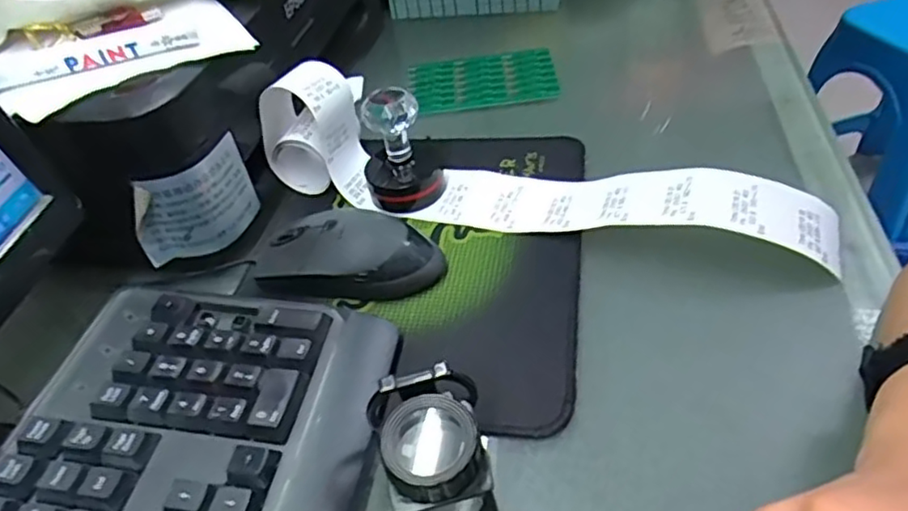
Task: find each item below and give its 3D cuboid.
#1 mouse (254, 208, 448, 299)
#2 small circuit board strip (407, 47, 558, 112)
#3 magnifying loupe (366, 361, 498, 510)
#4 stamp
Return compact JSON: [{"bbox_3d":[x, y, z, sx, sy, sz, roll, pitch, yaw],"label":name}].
[{"bbox_3d":[-0.061,-0.003,0.381,0.107,0.032,0.052,-2,43,8],"label":"mouse"},{"bbox_3d":[0.024,-0.152,0.557,0.125,0.005,0.078,-7,47,6],"label":"small circuit board strip"},{"bbox_3d":[-0.008,0.083,0.266,0.045,0.050,0.055,-9,45,-9],"label":"magnifying loupe"},{"bbox_3d":[-0.034,-0.073,0.427,0.054,0.071,0.050,-4,44,-4],"label":"stamp"}]

